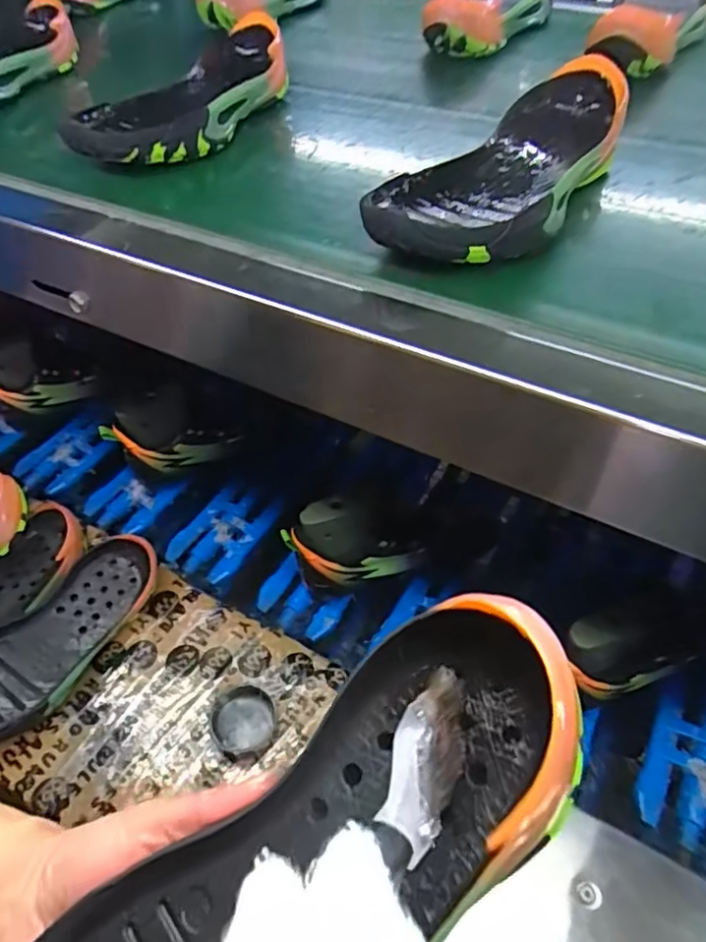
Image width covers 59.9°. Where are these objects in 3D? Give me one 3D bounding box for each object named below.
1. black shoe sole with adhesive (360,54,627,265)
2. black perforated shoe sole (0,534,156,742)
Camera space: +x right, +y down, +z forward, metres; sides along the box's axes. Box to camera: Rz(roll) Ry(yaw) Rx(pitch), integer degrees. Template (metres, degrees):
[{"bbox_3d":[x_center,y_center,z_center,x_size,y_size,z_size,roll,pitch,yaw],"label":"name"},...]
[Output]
[{"bbox_3d":[0.102,-0.211,0.413,0.113,0.059,0.243,25,49,18],"label":"black shoe sole with adhesive"},{"bbox_3d":[-0.300,0.172,0.607,0.093,0.045,0.236,47,59,3],"label":"black perforated shoe sole"}]

